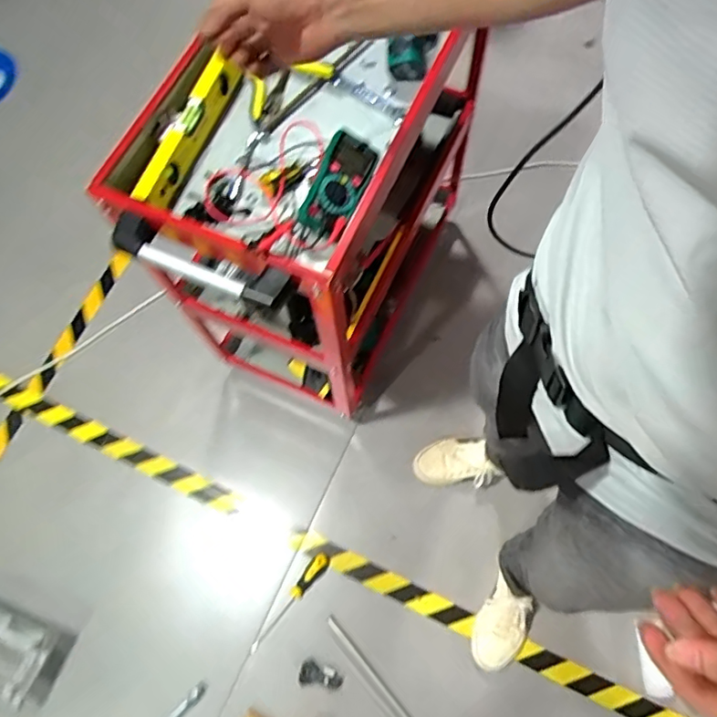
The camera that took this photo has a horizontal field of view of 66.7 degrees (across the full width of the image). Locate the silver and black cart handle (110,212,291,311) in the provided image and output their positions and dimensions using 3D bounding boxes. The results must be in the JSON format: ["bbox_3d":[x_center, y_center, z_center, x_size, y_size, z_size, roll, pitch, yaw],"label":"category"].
[{"bbox_3d":[-0.212,-0.128,0.706,0.253,0.034,0.053,24,73,11],"label":"silver and black cart handle"}]

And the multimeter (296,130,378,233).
[{"bbox_3d":[-0.030,-0.231,0.726,0.069,0.036,0.136,24,82,-17],"label":"multimeter"}]

